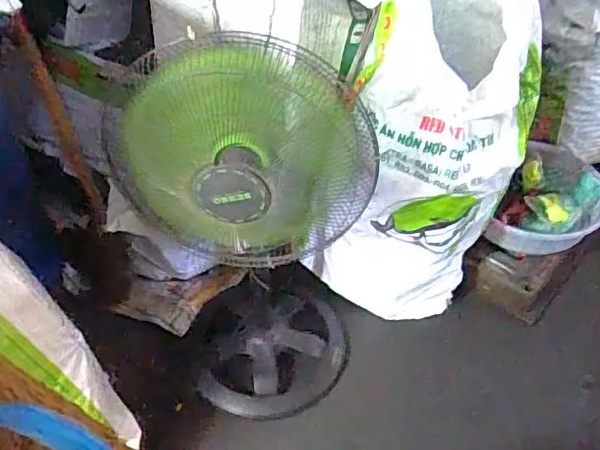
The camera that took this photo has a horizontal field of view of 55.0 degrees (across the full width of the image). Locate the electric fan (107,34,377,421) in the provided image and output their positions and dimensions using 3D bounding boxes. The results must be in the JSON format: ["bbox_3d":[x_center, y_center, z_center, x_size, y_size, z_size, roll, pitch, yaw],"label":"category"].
[{"bbox_3d":[-0.074,0.025,1.131,0.402,0.833,0.321,6,47,4],"label":"electric fan"}]

